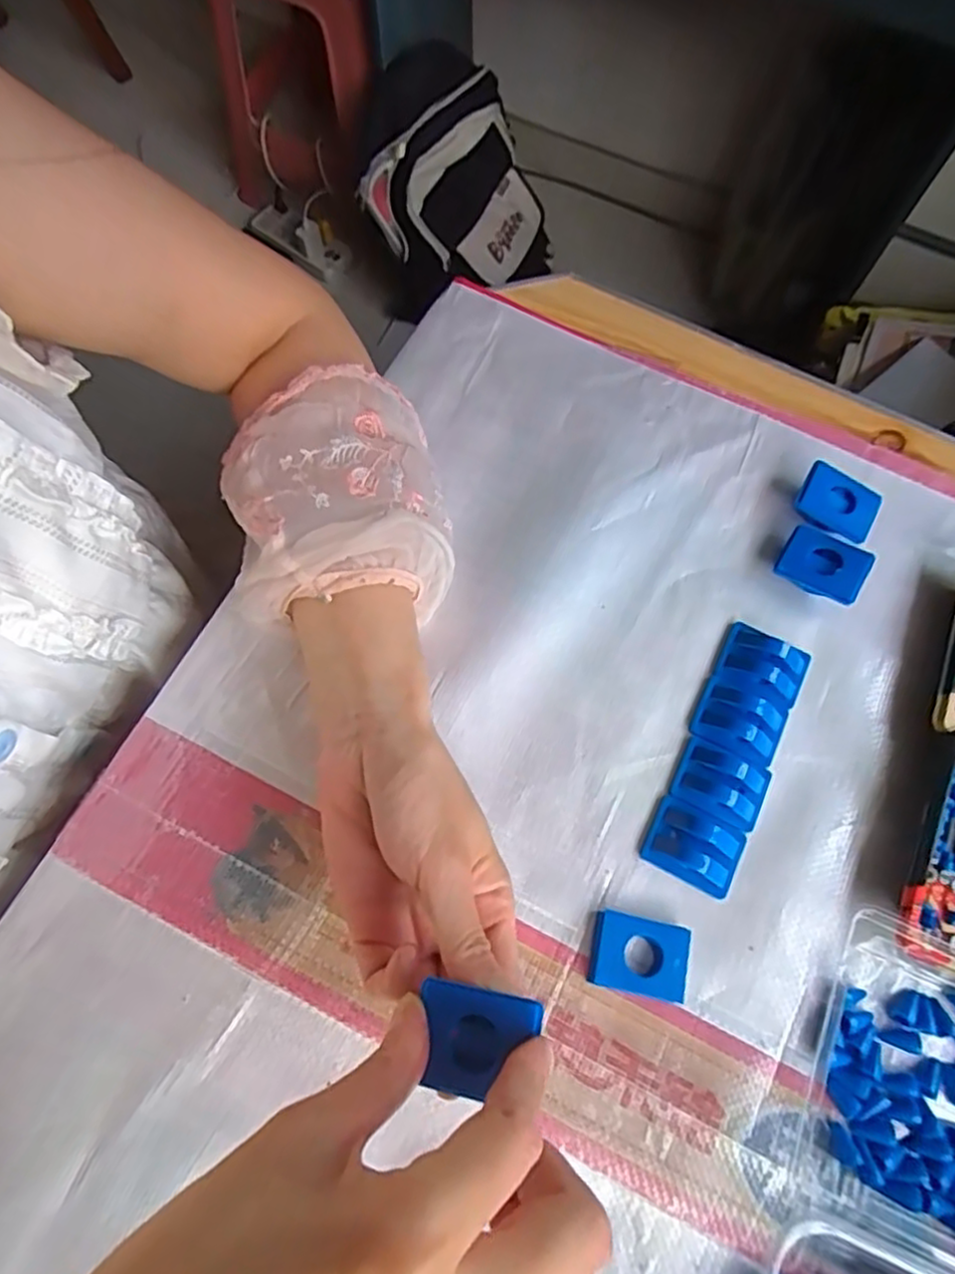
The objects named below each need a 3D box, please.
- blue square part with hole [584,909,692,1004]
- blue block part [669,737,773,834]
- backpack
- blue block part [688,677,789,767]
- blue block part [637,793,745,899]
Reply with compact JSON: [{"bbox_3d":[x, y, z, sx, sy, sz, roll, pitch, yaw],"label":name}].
[{"bbox_3d":[0.075,0.148,0.319,0.043,0.008,0.033,13,71,2],"label":"blue square part with hole"},{"bbox_3d":[0.123,0.074,0.344,0.045,0.014,0.034,24,72,6],"label":"blue block part"},{"bbox_3d":[-0.042,-0.808,1.221,0.344,0.297,0.221,-21,73,-9],"label":"backpack"},{"bbox_3d":[0.136,0.044,0.355,0.045,0.012,0.036,26,72,7],"label":"blue block part"},{"bbox_3d":[0.106,0.102,0.333,0.045,0.014,0.034,27,72,7],"label":"blue block part"}]

